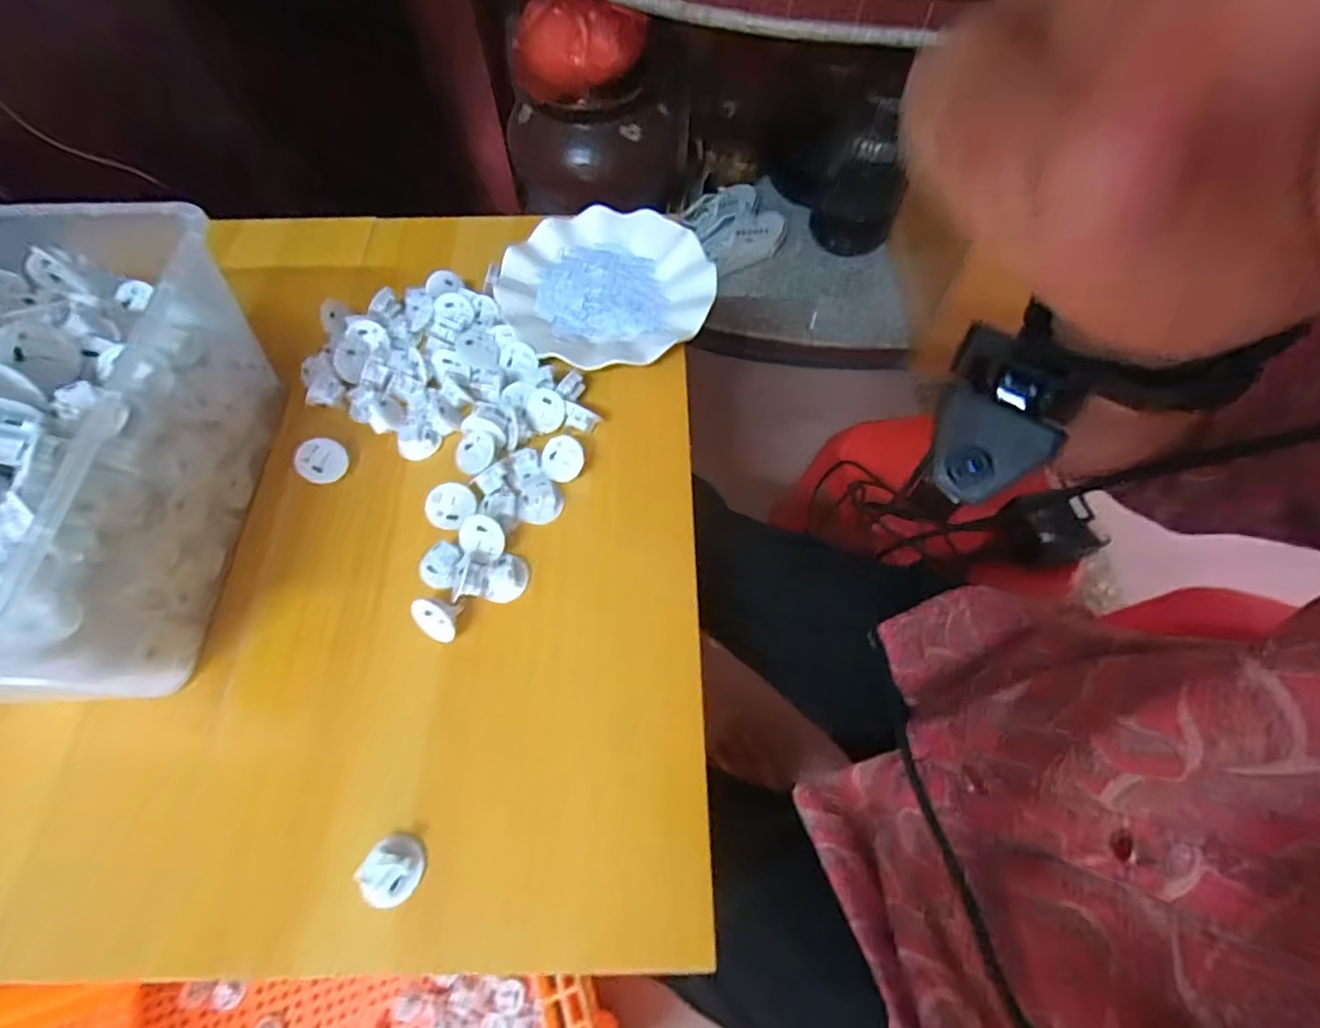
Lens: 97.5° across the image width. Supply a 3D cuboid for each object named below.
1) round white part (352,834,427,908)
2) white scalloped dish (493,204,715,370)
[{"bbox_3d":[-0.144,0.191,0.311,0.031,0.016,0.032,-1,64,1],"label":"round white part"},{"bbox_3d":[-0.045,-0.195,0.504,0.178,0.025,0.175,-12,64,-4],"label":"white scalloped dish"}]

